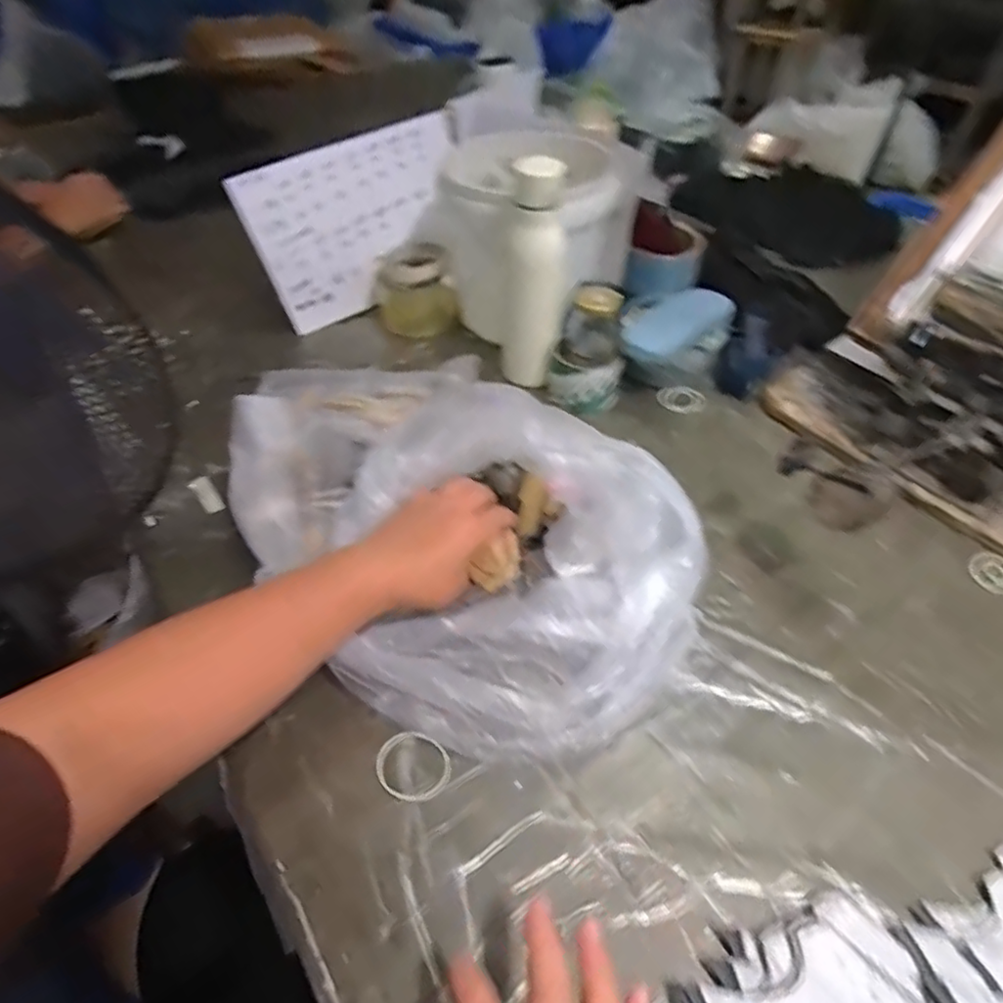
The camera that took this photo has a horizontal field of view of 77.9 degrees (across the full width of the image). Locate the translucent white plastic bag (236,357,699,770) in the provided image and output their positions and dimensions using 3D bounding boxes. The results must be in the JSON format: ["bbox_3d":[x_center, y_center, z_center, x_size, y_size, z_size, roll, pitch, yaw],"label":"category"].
[{"bbox_3d":[-0.056,0.010,0.502,0.276,0.151,0.400,-35,55,-27],"label":"translucent white plastic bag"}]

